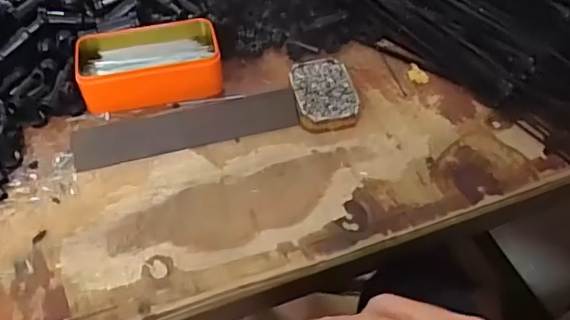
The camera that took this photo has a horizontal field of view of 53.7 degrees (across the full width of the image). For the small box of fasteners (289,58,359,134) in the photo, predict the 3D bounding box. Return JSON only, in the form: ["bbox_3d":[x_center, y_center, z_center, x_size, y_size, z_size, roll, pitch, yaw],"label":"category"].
[{"bbox_3d":[0.039,-0.066,0.579,0.061,0.022,0.088,-10,49,-8],"label":"small box of fasteners"}]

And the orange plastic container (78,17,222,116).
[{"bbox_3d":[-0.142,-0.101,0.595,0.146,0.044,0.088,-7,49,-5],"label":"orange plastic container"}]

